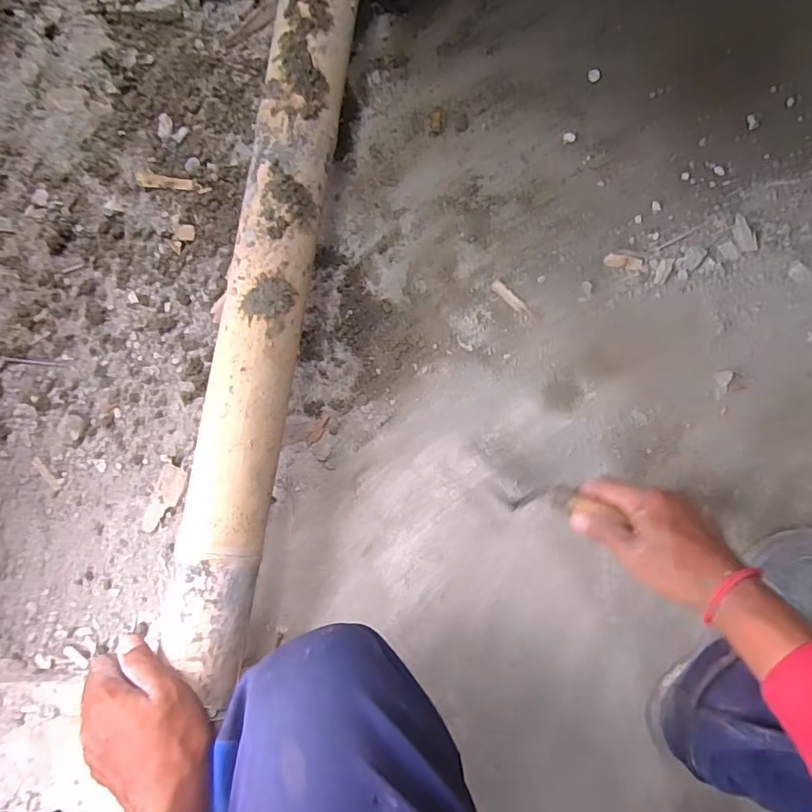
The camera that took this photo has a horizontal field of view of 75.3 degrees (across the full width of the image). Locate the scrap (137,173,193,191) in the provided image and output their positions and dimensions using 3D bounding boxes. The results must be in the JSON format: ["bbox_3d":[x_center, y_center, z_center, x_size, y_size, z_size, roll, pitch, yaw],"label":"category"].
[{"bbox_3d":[-0.260,-0.241,0.568,0.059,0.004,0.015,7,87,0],"label":"scrap"}]

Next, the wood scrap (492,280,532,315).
[{"bbox_3d":[0.118,-0.120,0.588,0.053,0.004,0.014,40,88,2],"label":"wood scrap"}]

